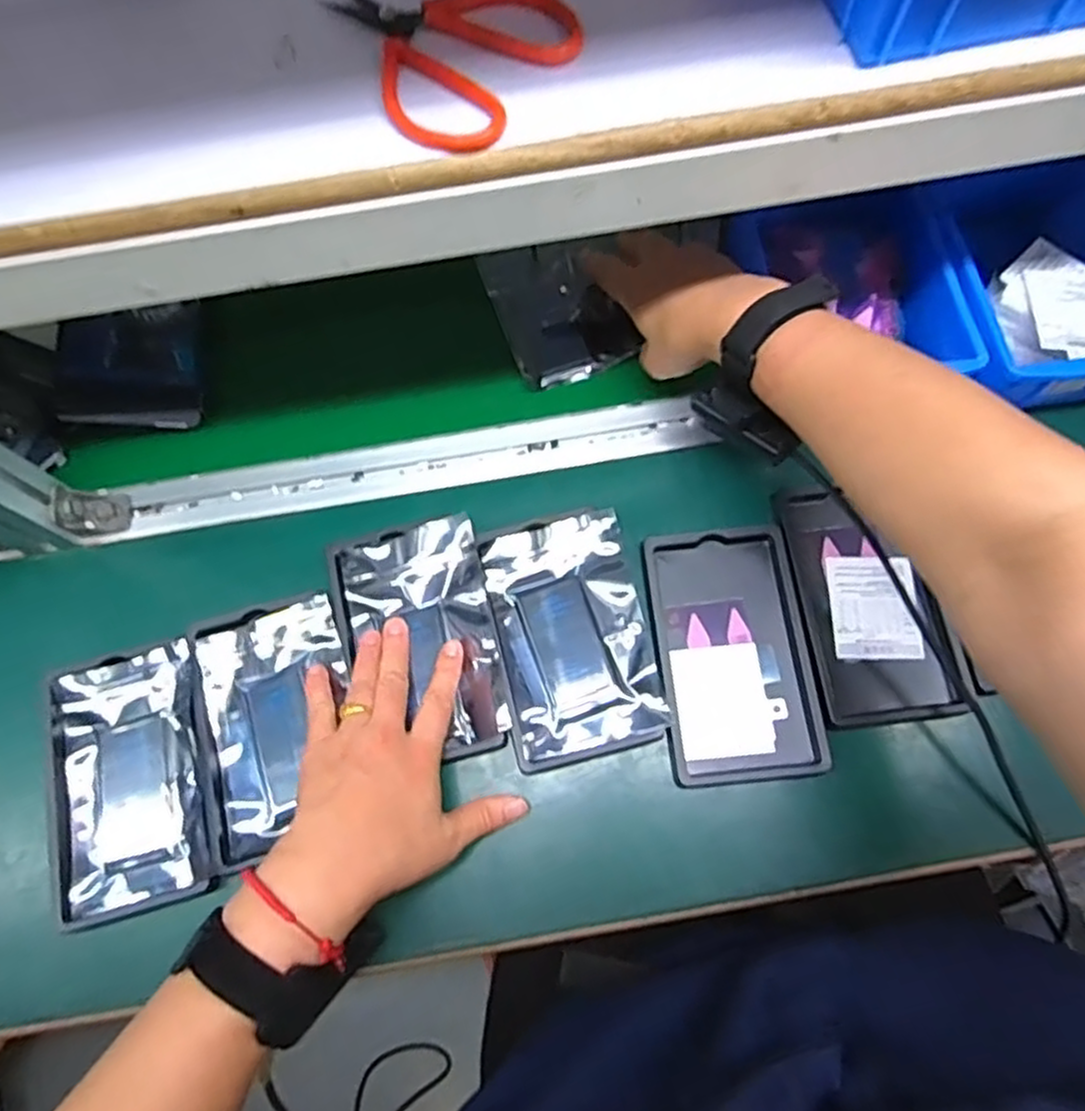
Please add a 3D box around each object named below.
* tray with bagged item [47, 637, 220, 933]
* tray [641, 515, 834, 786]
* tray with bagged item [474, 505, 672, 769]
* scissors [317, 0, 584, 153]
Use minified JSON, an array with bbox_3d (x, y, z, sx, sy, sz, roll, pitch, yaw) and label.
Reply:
[{"bbox_3d":[-0.258,0.139,0.445,0.095,0.014,0.155,-15,69,-3],"label":"tray with bagged item"},{"bbox_3d":[0.121,0.062,0.463,0.093,0.022,0.159,-5,69,1],"label":"tray"},{"bbox_3d":[0.018,0.050,0.466,0.096,0.022,0.155,-12,69,-2],"label":"tray with bagged item"},{"bbox_3d":[-0.052,-0.241,0.337,0.116,0.011,0.098,33,74,14],"label":"scissors"}]

